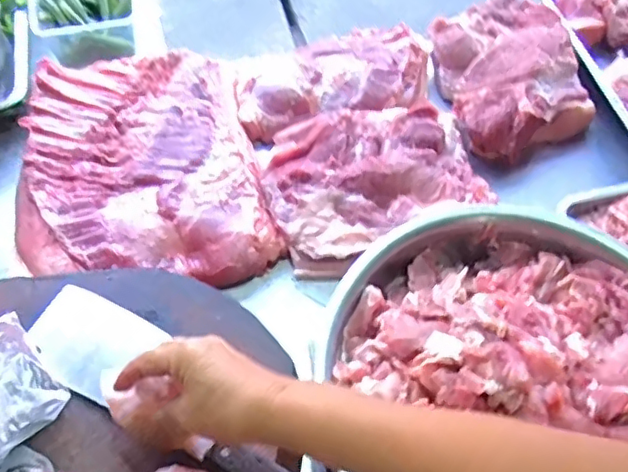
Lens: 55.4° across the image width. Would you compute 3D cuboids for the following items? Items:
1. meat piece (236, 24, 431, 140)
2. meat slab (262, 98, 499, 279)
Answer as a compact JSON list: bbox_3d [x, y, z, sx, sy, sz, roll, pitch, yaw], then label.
[{"bbox_3d":[0.029,-0.236,0.889,0.294,0.049,0.156,-17,60,-11],"label":"meat piece"},{"bbox_3d":[0.077,-0.084,0.783,0.280,0.065,0.225,-20,61,-13],"label":"meat slab"}]

